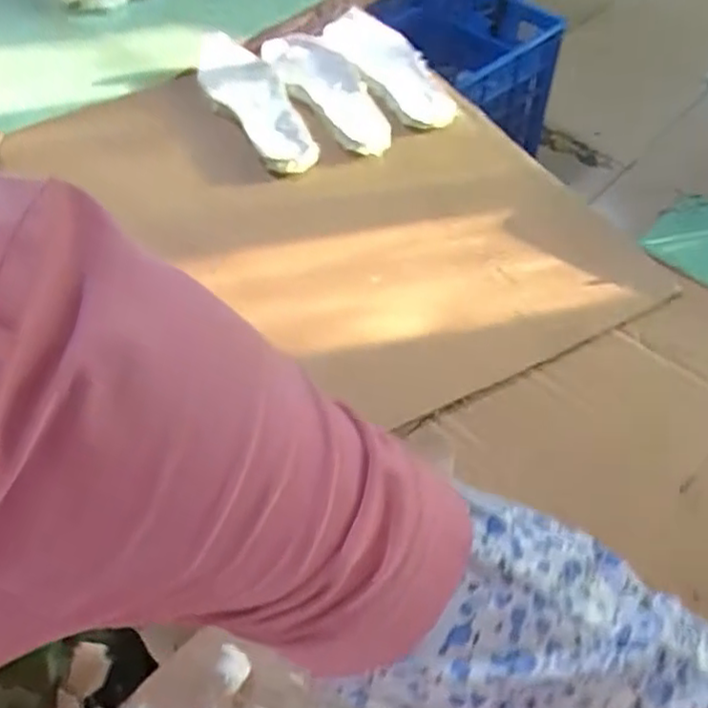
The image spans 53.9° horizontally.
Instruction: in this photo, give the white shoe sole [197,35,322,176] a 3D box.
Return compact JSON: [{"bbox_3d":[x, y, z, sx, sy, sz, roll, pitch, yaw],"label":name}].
[{"bbox_3d":[-0.128,-0.319,0.862,0.097,0.051,0.292,-20,51,-10],"label":"white shoe sole"}]

